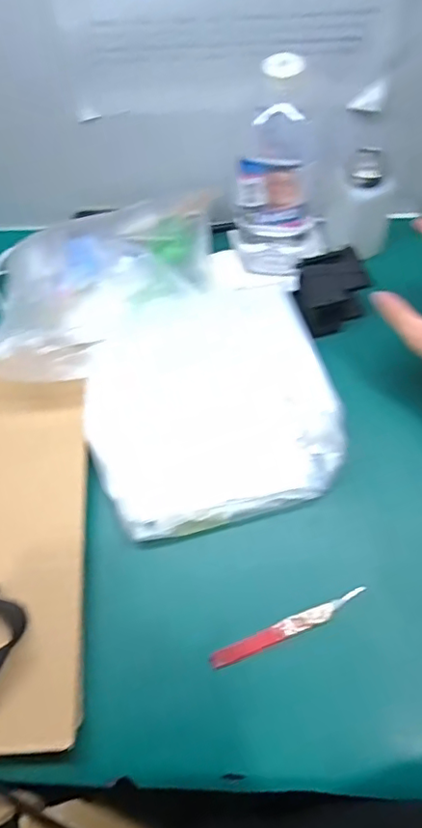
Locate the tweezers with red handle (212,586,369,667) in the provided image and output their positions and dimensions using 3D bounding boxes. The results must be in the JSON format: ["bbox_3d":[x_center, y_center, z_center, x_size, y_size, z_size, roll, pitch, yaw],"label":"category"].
[{"bbox_3d":[0.068,0.187,0.480,0.145,0.011,0.015,-21,67,-6],"label":"tweezers with red handle"}]

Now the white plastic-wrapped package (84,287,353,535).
[{"bbox_3d":[-0.003,-0.017,0.561,0.242,0.028,0.252,-15,67,-3],"label":"white plastic-wrapped package"}]

